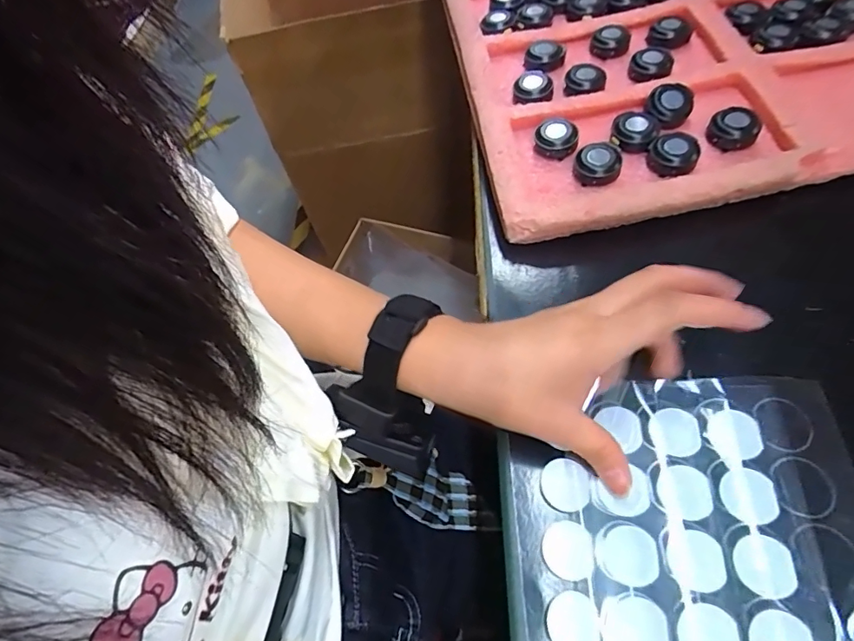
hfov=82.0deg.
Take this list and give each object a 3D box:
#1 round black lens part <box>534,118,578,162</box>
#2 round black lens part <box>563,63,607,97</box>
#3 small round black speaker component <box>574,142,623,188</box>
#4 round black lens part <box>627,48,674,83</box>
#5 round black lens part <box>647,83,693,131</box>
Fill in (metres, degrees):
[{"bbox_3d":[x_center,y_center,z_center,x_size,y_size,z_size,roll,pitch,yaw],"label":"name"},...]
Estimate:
[{"bbox_3d":[0.088,-0.124,0.333,0.027,0.012,0.029,-4,60,7],"label":"round black lens part"},{"bbox_3d":[0.113,-0.169,0.352,0.028,0.013,0.029,-4,60,7],"label":"round black lens part"},{"bbox_3d":[0.111,-0.099,0.318,0.027,0.017,0.029,-4,60,7],"label":"small round black speaker component"},{"bbox_3d":[0.160,-0.182,0.351,0.028,0.014,0.029,-4,60,7],"label":"round black lens part"},{"bbox_3d":[0.161,-0.144,0.324,0.028,0.009,0.028,-4,60,7],"label":"round black lens part"}]

